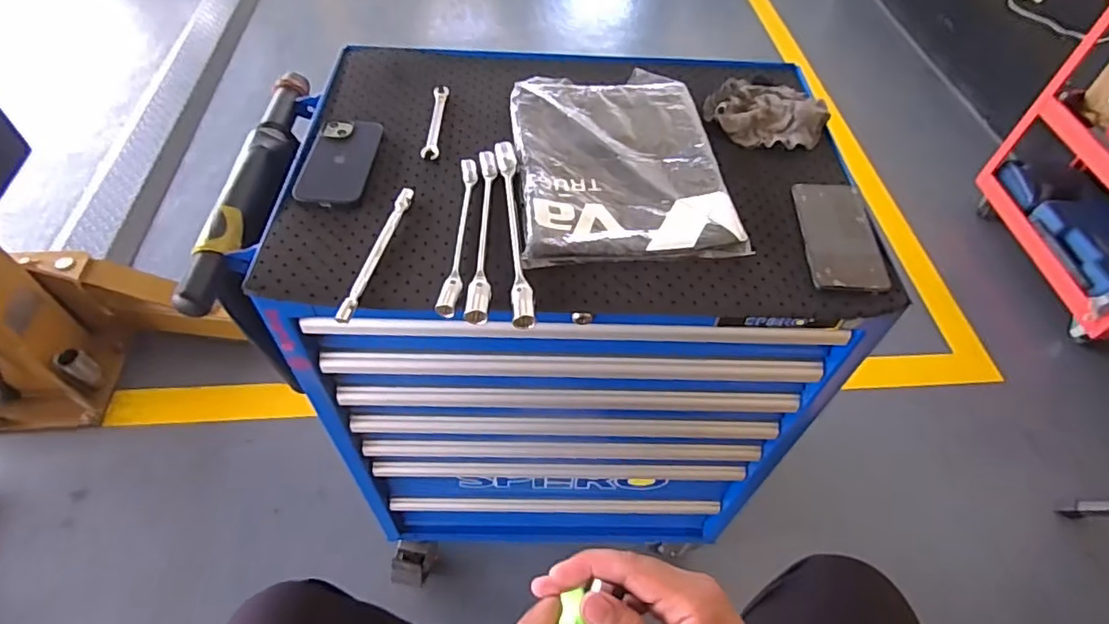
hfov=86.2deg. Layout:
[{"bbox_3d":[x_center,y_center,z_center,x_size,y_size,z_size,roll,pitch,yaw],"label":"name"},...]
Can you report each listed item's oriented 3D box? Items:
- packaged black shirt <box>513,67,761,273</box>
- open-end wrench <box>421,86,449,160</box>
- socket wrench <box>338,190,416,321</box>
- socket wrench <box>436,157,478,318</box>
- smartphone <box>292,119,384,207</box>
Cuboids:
[{"bbox_3d":[0.073,-0.190,0.718,0.235,0.020,0.327,-4,53,-6],"label":"packaged black shirt"},{"bbox_3d":[-0.153,-0.247,0.762,0.021,0.009,0.146,0,52,-2],"label":"open-end wrench"},{"bbox_3d":[-0.184,-0.066,0.620,0.013,0.010,0.186,10,53,5],"label":"socket wrench"},{"bbox_3d":[-0.100,-0.089,0.636,0.022,0.012,0.223,3,52,-1],"label":"socket wrench"},{"bbox_3d":[-0.250,-0.180,0.697,0.075,0.013,0.149,5,52,2],"label":"smartphone"}]

